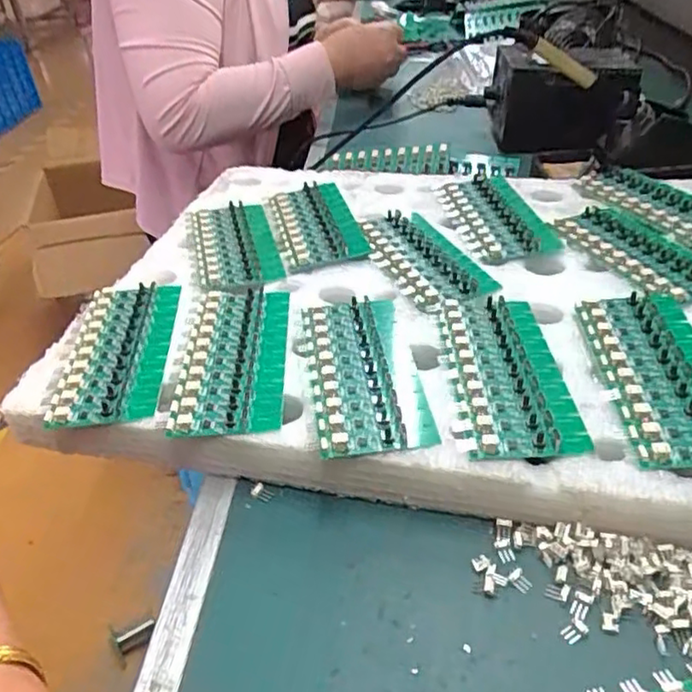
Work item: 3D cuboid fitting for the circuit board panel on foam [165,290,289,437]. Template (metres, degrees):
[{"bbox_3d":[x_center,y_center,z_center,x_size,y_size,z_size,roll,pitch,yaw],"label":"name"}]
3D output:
[{"bbox_3d":[-0.069,0.004,0.404,0.061,0.010,0.135,-4,36,2],"label":"circuit board panel on foam"}]

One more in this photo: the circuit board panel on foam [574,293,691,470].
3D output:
[{"bbox_3d":[0.175,0.014,0.363,0.062,0.009,0.136,-3,37,4],"label":"circuit board panel on foam"}]

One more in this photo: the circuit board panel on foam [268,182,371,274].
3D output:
[{"bbox_3d":[-0.026,-0.106,0.541,0.063,0.009,0.142,-11,37,-7],"label":"circuit board panel on foam"}]

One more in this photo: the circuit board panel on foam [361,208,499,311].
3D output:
[{"bbox_3d":[0.055,-0.071,0.489,0.063,0.006,0.139,-18,38,-16],"label":"circuit board panel on foam"}]

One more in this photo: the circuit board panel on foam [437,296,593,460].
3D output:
[{"bbox_3d":[0.090,0.011,0.376,0.064,0.008,0.137,-4,36,2],"label":"circuit board panel on foam"}]

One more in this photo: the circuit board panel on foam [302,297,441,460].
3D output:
[{"bbox_3d":[0.009,0.011,0.384,0.060,0.009,0.137,-8,36,-3],"label":"circuit board panel on foam"}]

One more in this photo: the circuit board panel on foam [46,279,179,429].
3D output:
[{"bbox_3d":[-0.145,-0.001,0.420,0.059,0.007,0.137,-6,36,0],"label":"circuit board panel on foam"}]

